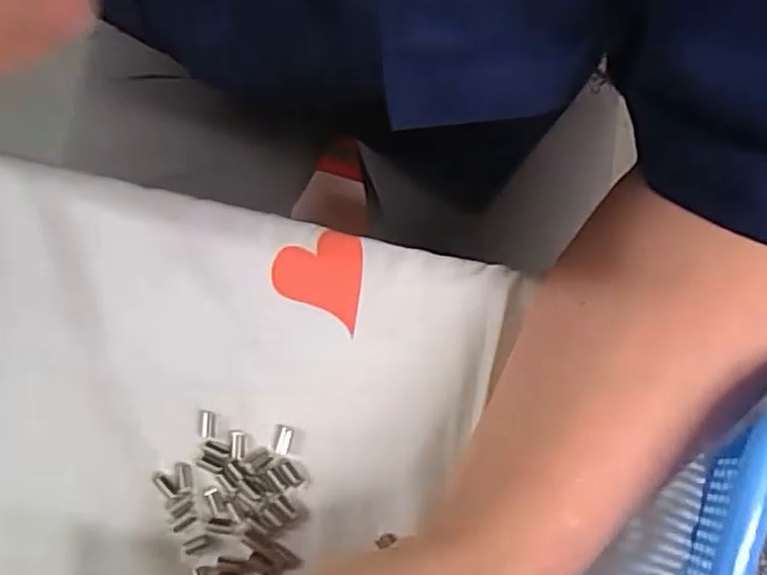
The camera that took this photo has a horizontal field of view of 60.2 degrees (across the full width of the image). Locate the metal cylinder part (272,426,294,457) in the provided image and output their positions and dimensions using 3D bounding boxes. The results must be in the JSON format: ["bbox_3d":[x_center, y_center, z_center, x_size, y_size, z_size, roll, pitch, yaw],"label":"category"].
[{"bbox_3d":[-0.043,0.065,0.282,0.008,0.004,0.012,12,75,4],"label":"metal cylinder part"}]

